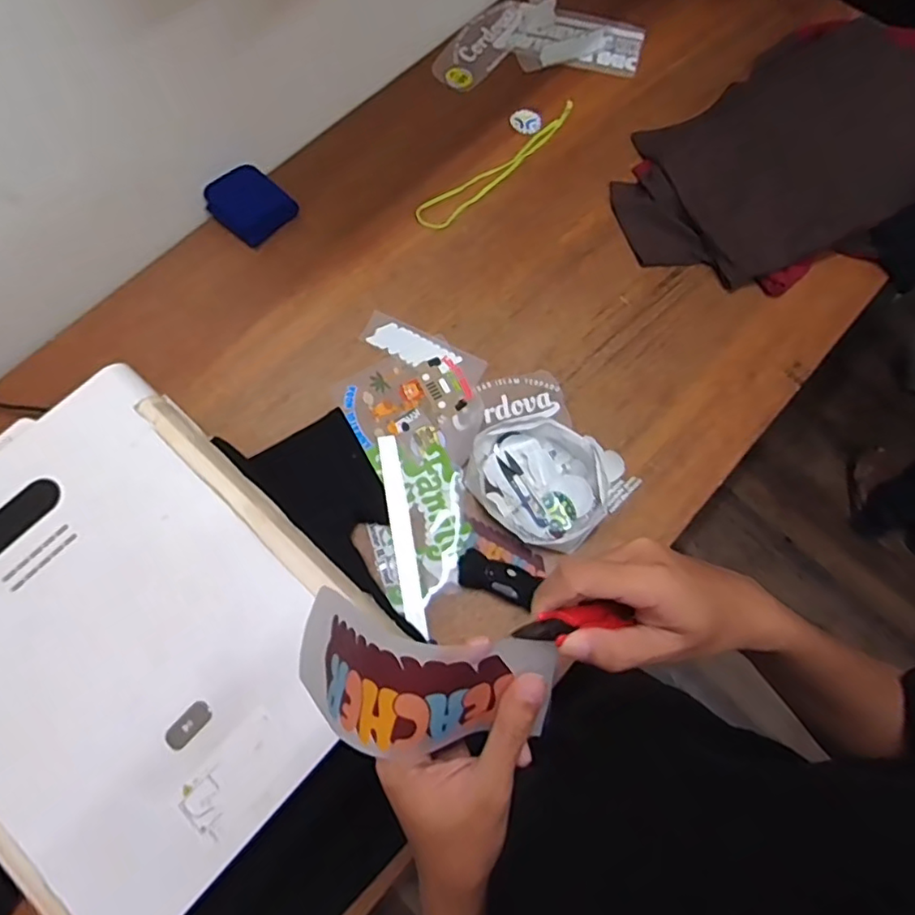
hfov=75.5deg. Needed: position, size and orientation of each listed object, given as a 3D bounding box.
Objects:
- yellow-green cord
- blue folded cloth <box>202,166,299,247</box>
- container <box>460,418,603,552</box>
[{"bbox_3d":[0.079,-0.506,1.033,0.368,0.016,0.056,-40,75,-11],"label":"yellow-green cord"},{"bbox_3d":[-0.341,-0.419,0.972,0.120,0.032,0.105,41,76,11],"label":"blue folded cloth"},{"bbox_3d":[0.114,0.030,0.831,0.199,0.042,0.164,41,76,11],"label":"container"}]

